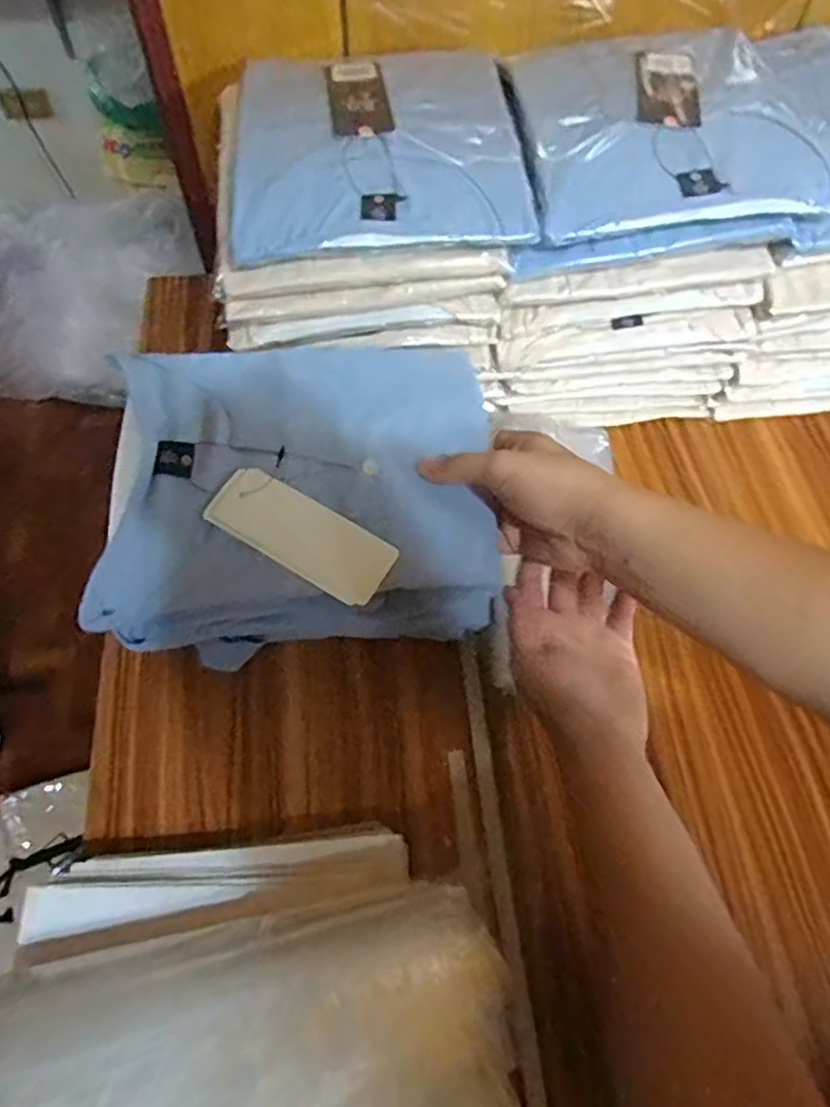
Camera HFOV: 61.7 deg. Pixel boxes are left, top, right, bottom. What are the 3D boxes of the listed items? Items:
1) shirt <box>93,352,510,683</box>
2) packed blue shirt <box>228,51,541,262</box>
[{"bbox_3d":[-0.077,-0.048,0.494,0.254,0.064,0.230,0,61,-2],"label":"shirt"},{"bbox_3d":[-0.030,-0.316,0.526,0.211,0.029,0.223,-4,61,-4],"label":"packed blue shirt"}]

